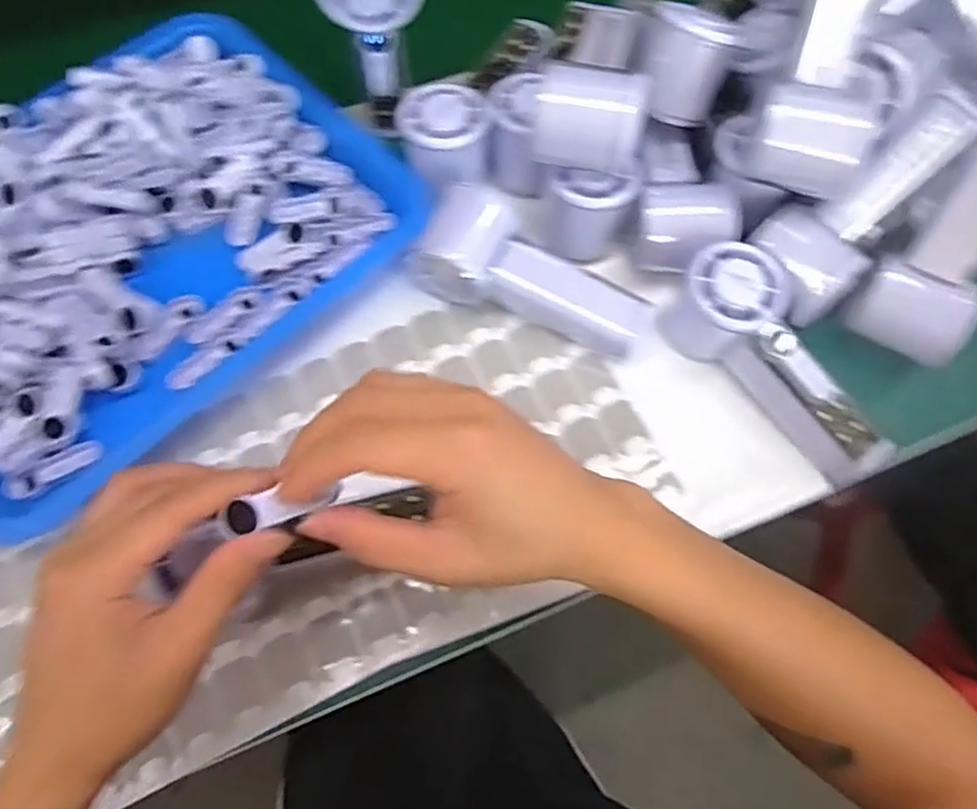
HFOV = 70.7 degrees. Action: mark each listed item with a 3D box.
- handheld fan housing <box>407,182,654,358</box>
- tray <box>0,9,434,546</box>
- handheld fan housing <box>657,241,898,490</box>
[{"bbox_3d":[0.034,-0.088,0.447,0.153,0.049,0.084,23,69,8],"label":"handheld fan housing"},{"bbox_3d":[-0.234,-0.105,0.444,0.253,0.048,0.337,43,73,14],"label":"tray"},{"bbox_3d":[0.178,-0.026,0.414,0.051,0.057,0.153,-39,74,-15],"label":"handheld fan housing"}]

